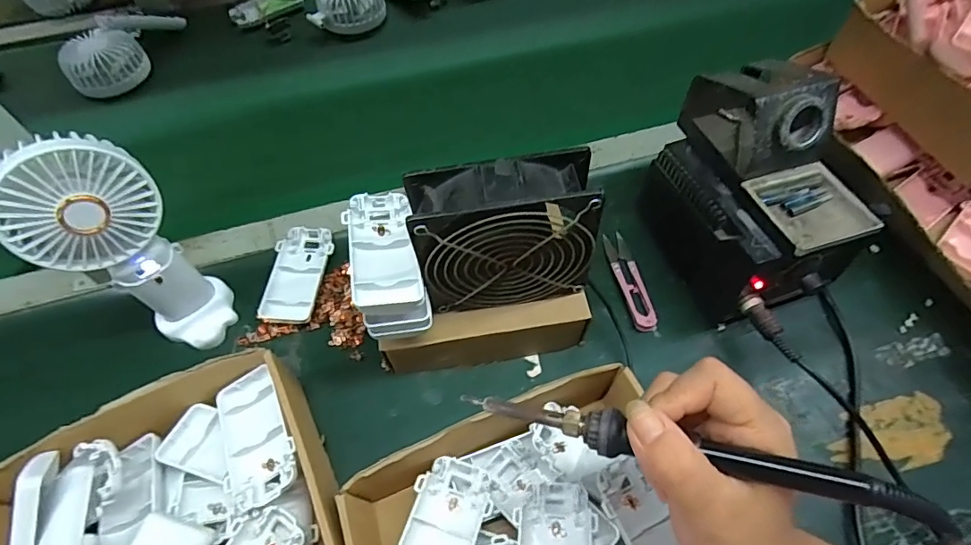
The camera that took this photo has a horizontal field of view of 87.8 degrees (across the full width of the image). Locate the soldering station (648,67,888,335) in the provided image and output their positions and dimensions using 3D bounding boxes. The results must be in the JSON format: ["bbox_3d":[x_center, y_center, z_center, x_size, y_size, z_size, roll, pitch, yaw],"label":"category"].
[{"bbox_3d":[0.213,-0.069,0.412,0.103,0.158,0.176,-17,60,-9],"label":"soldering station"}]

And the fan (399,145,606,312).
[{"bbox_3d":[0.012,-0.024,0.350,0.116,0.114,0.043,-8,59,-4],"label":"fan"}]

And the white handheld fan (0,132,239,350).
[{"bbox_3d":[-0.257,-0.014,0.371,0.068,0.183,0.084,24,62,15],"label":"white handheld fan"}]

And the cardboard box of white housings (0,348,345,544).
[{"bbox_3d":[-0.204,0.175,0.323,0.210,0.077,0.184,-24,61,-13],"label":"cardboard box of white housings"}]

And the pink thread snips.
[{"bbox_3d":[0.131,0.005,0.458,0.022,0.010,0.104,-10,59,-5],"label":"pink thread snips"}]

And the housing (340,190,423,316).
[{"bbox_3d":[-0.071,-0.018,0.352,0.044,0.015,0.096,-11,59,-6],"label":"housing"}]

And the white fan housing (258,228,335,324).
[{"bbox_3d":[-0.169,0.000,0.459,0.048,0.013,0.097,3,59,3],"label":"white fan housing"}]

